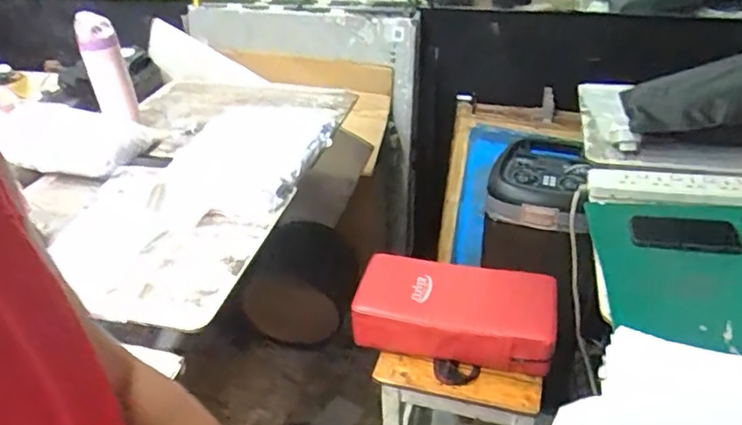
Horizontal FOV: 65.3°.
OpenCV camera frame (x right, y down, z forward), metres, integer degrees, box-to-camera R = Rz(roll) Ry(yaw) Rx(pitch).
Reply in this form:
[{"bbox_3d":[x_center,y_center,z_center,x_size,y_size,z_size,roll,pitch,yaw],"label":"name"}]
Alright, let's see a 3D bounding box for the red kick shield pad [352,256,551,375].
[{"bbox_3d":[0.178,0.207,1.233,0.406,0.099,0.205,8,37,14],"label":"red kick shield pad"}]

